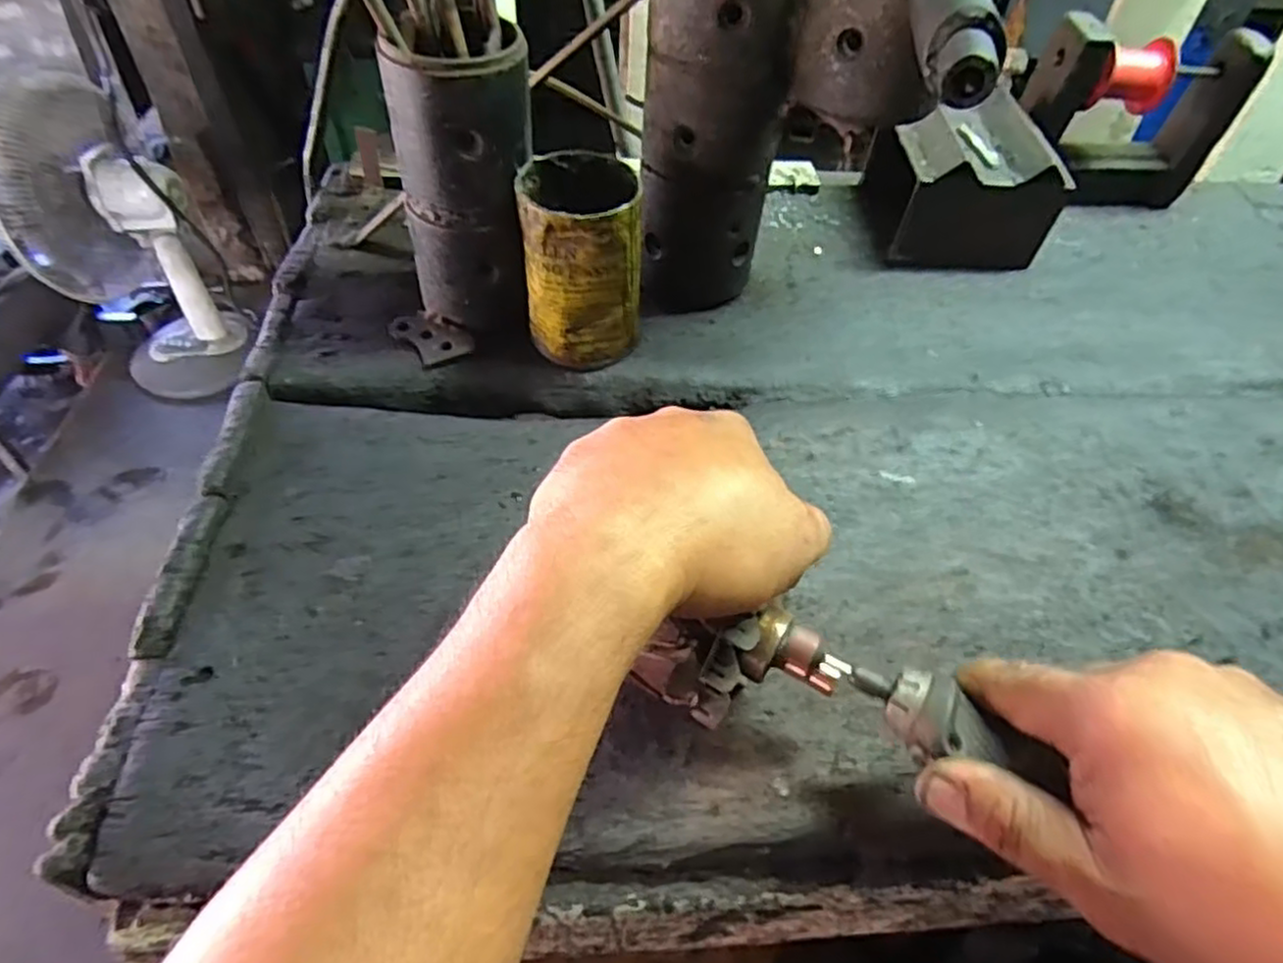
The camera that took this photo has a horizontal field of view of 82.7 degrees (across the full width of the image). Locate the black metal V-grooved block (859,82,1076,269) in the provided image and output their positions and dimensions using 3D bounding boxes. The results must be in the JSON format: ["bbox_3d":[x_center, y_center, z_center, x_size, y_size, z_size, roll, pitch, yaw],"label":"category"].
[{"bbox_3d":[0.258,-0.246,0.596,0.128,0.093,0.116,-1,50,-4],"label":"black metal V-grooved block"}]

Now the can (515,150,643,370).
[{"bbox_3d":[-0.038,-0.142,0.474,0.072,0.112,0.070,2,49,-2],"label":"can"}]

